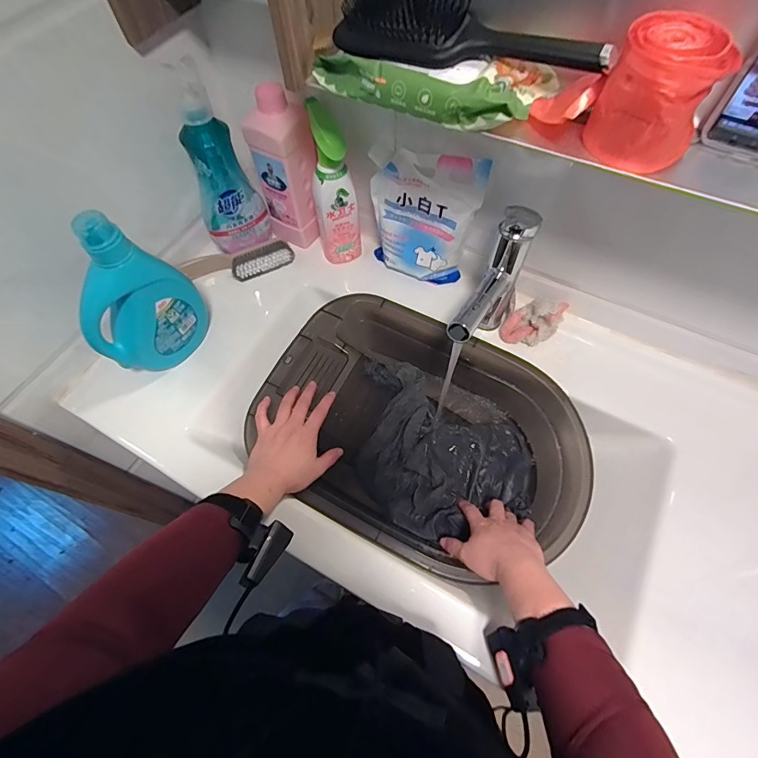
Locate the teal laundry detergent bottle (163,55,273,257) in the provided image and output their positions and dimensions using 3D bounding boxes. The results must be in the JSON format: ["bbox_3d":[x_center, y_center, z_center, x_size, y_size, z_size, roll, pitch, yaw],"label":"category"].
[{"bbox_3d":[-0.232,-0.302,0.597,0.091,0.248,0.052,-21,63,-10],"label":"teal laundry detergent bottle"}]

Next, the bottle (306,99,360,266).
[{"bbox_3d":[-0.066,-0.282,0.623,0.059,0.228,0.057,-4,61,0],"label":"bottle"}]

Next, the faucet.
[{"bbox_3d":[0.140,-0.098,0.537,0.043,0.190,0.169,28,66,16],"label":"faucet"}]

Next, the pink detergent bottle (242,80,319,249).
[{"bbox_3d":[-0.146,-0.321,0.644,0.079,0.220,0.075,28,66,16],"label":"pink detergent bottle"}]

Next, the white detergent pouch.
[{"bbox_3d":[0.065,-0.231,0.605,0.154,0.195,0.047,15,63,10],"label":"white detergent pouch"}]

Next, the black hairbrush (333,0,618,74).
[{"bbox_3d":[0.080,-0.310,0.375,0.245,0.049,0.068,23,64,14],"label":"black hairbrush"}]

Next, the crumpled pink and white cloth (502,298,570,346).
[{"bbox_3d":[0.237,-0.091,0.619,0.067,0.054,0.101,37,69,20],"label":"crumpled pink and white cloth"}]

